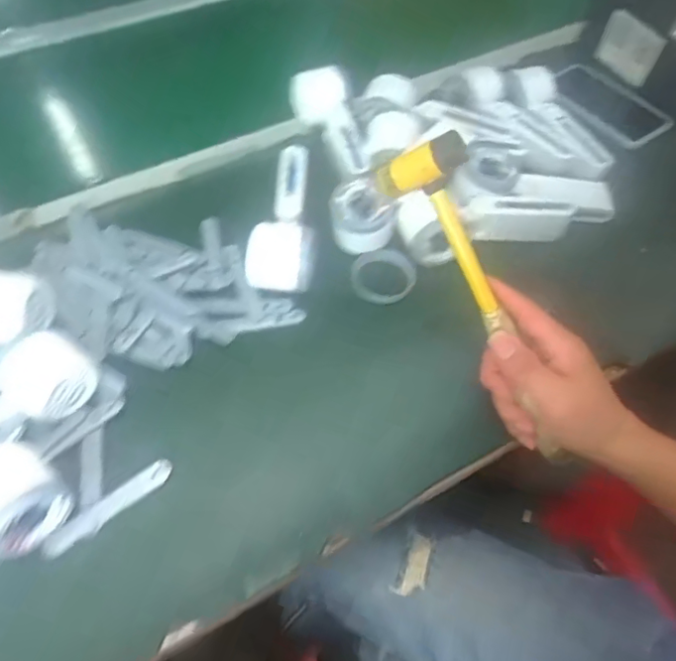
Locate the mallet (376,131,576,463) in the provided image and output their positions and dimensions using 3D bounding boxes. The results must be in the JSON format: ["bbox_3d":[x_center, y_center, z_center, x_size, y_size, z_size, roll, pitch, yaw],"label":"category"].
[{"bbox_3d":[0.108,-0.019,0.410,0.043,0.046,0.243,-36,106,-23],"label":"mallet"}]

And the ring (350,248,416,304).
[{"bbox_3d":[0.042,-0.053,0.534,0.061,0.005,0.060,1,56,-1],"label":"ring"}]

